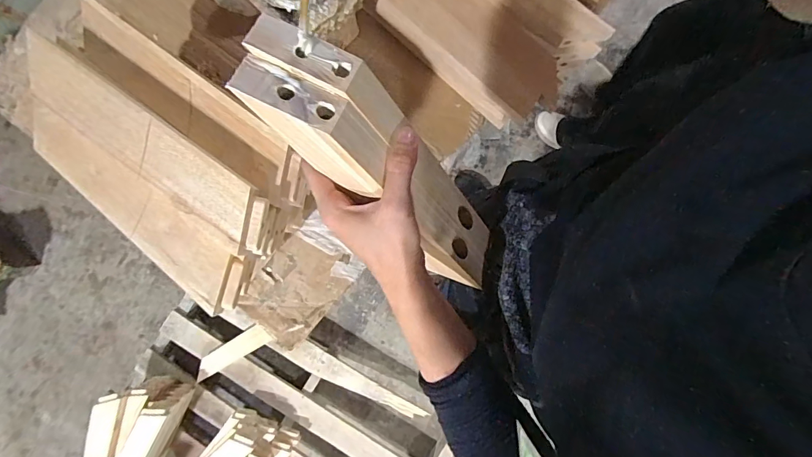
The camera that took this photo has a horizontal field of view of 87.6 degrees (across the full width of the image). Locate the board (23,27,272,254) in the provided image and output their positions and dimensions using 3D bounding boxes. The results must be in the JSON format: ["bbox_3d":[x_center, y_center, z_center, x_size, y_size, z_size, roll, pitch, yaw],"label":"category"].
[{"bbox_3d":[-0.259,-0.084,0.425,0.287,0.017,0.060,38,89,0],"label":"board"}]

